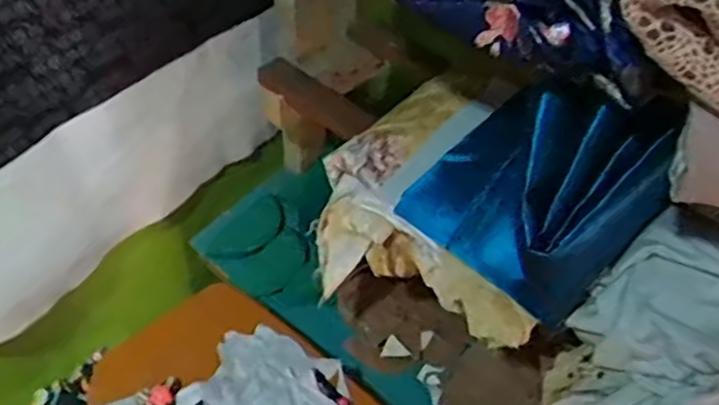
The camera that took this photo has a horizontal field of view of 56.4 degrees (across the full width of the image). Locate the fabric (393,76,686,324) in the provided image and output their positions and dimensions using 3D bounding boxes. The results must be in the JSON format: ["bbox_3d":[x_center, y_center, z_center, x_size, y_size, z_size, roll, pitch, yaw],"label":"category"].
[{"bbox_3d":[0.144,-0.015,0.553,0.133,0.180,0.181,-30,58,-27],"label":"fabric"}]

